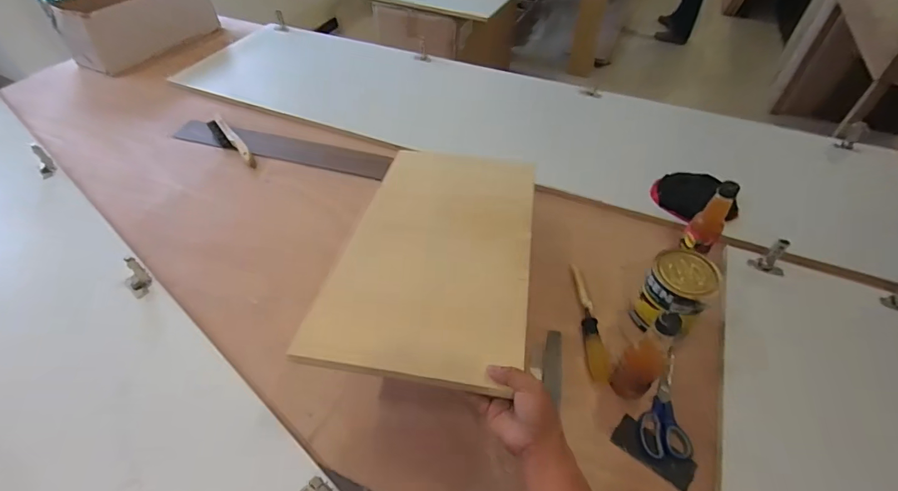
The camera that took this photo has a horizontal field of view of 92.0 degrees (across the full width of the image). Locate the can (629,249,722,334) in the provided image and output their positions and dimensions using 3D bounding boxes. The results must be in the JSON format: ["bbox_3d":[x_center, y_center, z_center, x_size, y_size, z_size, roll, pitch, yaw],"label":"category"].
[{"bbox_3d":[0.377,0.087,0.738,0.101,0.127,0.107,0,48,0],"label":"can"}]

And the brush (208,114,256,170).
[{"bbox_3d":[-0.570,-0.271,1.128,0.045,0.029,0.240,-33,56,-26],"label":"brush"}]

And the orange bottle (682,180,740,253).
[{"bbox_3d":[0.475,-0.050,0.783,0.051,0.142,0.048,29,54,23],"label":"orange bottle"}]

